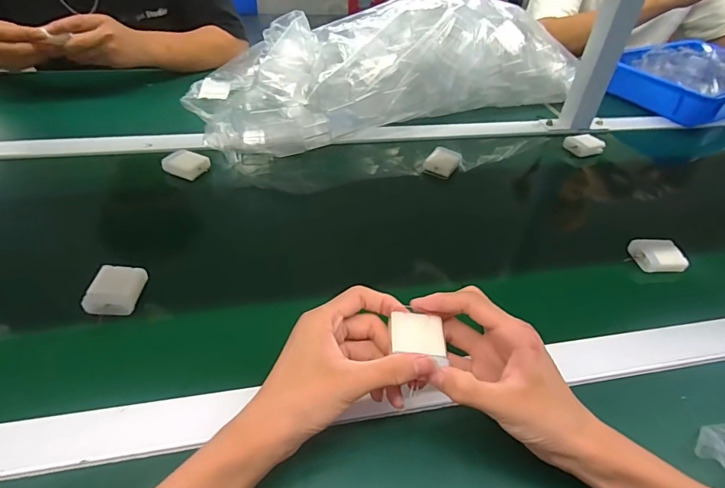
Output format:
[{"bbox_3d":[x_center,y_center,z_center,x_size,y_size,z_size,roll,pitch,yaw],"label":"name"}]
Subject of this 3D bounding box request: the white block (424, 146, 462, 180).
[{"bbox_3d":[0.118,-0.119,0.628,0.042,0.025,0.047,24,45,19],"label":"white block"}]

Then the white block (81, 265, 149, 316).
[{"bbox_3d":[-0.235,0.043,0.412,0.041,0.020,0.047,4,42,-1],"label":"white block"}]

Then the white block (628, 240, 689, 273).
[{"bbox_3d":[0.345,0.014,0.501,0.046,0.021,0.046,1,42,-4],"label":"white block"}]

